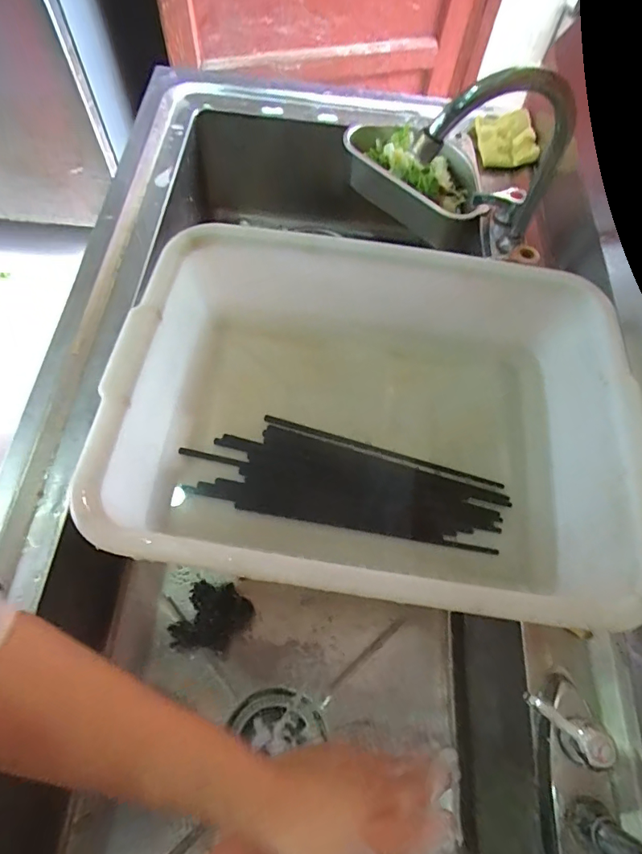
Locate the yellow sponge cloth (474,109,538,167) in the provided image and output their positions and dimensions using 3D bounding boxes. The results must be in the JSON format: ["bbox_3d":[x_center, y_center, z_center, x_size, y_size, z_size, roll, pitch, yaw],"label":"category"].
[{"bbox_3d":[0.262,-0.409,0.649,0.077,0.014,0.085,-6,81,10],"label":"yellow sponge cloth"}]

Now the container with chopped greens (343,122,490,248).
[{"bbox_3d":[0.140,-0.354,0.684,0.226,0.099,0.120,39,69,14],"label":"container with chopped greens"}]

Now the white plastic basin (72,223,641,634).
[{"bbox_3d":[0.042,-0.009,0.404,0.407,0.104,0.305,7,65,1],"label":"white plastic basin"}]

